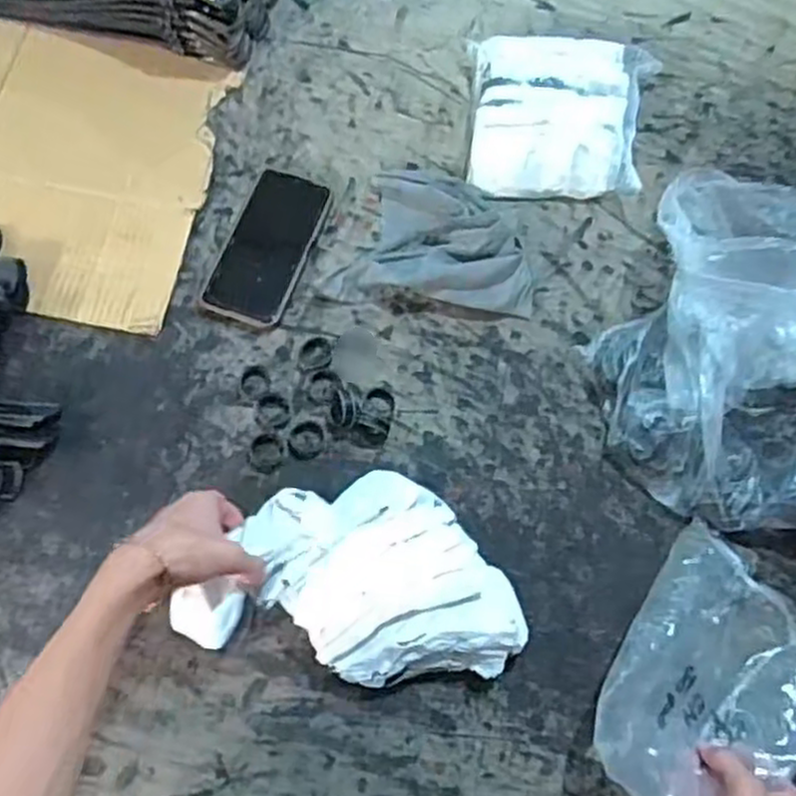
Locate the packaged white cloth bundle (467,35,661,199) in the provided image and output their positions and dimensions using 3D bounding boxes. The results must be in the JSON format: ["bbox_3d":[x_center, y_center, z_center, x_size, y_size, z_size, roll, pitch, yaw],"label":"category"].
[{"bbox_3d":[0.170,-0.287,0.769,0.191,0.046,0.177,3,70,-2],"label":"packaged white cloth bundle"}]

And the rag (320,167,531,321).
[{"bbox_3d":[0.035,-0.162,0.722,0.193,0.045,0.149,6,70,0],"label":"rag"}]

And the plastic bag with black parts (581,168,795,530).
[{"bbox_3d":[0.325,-0.053,0.653,0.261,0.130,0.316,25,71,6],"label":"plastic bag with black parts"}]

